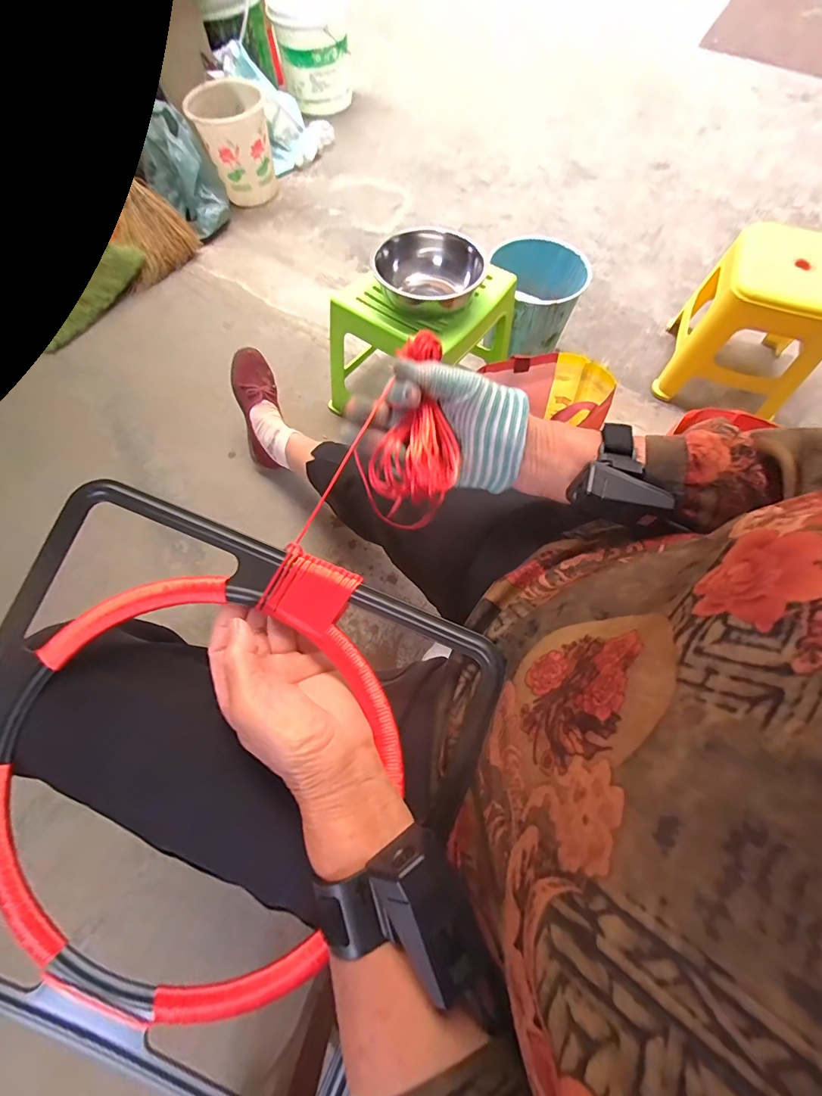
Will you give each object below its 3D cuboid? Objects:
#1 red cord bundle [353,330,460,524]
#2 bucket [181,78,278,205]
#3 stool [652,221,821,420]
[{"bbox_3d":[0.003,-0.095,0.350,0.073,0.033,0.152,10,90,6],"label":"red cord bundle"},{"bbox_3d":[-0.536,-1.238,1.339,0.210,0.249,0.208,0,68,1],"label":"bucket"},{"bbox_3d":[0.774,-0.504,0.954,0.271,0.297,0.232,23,70,10],"label":"stool"}]

